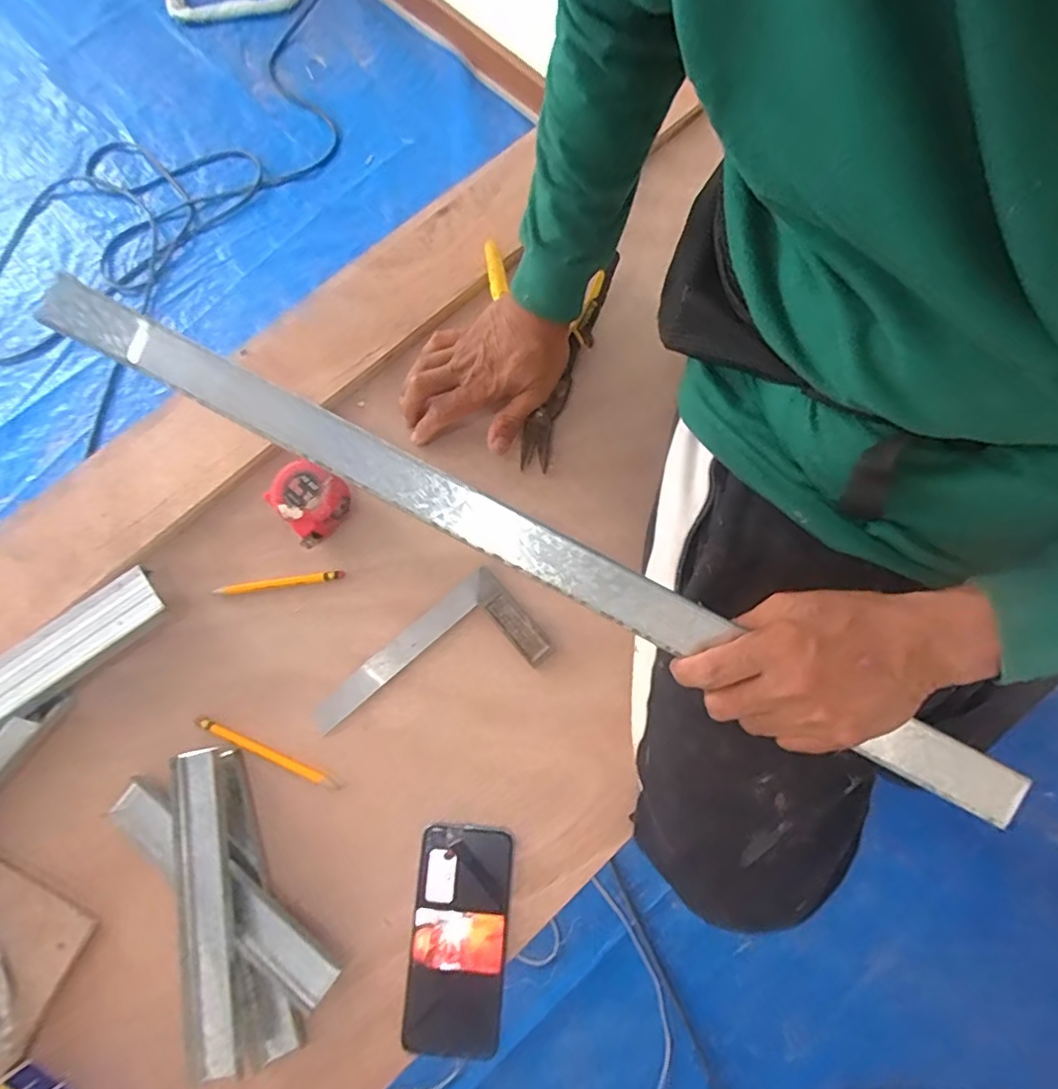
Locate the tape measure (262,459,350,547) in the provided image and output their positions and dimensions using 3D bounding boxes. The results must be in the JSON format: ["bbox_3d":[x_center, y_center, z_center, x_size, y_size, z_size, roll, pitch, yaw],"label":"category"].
[{"bbox_3d":[-0.199,-0.041,0.545,0.064,0.043,0.066,-37,77,-8],"label":"tape measure"}]

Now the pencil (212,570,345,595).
[{"bbox_3d":[-0.229,0.035,0.543,0.116,0.004,0.010,-8,75,0],"label":"pencil"}]

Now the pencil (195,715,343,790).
[{"bbox_3d":[-0.222,0.178,0.500,0.134,0.007,0.011,23,75,7],"label":"pencil"}]

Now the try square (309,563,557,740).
[{"bbox_3d":[-0.085,0.115,0.518,0.196,0.008,0.099,-38,77,-10],"label":"try square"}]

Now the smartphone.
[{"bbox_3d":[-0.055,0.307,0.463,0.073,0.015,0.154,3,75,3],"label":"smartphone"}]

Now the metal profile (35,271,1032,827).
[{"bbox_3d":[-0.001,0.000,0.398,0.704,0.029,0.041,28,76,2],"label":"metal profile"}]

